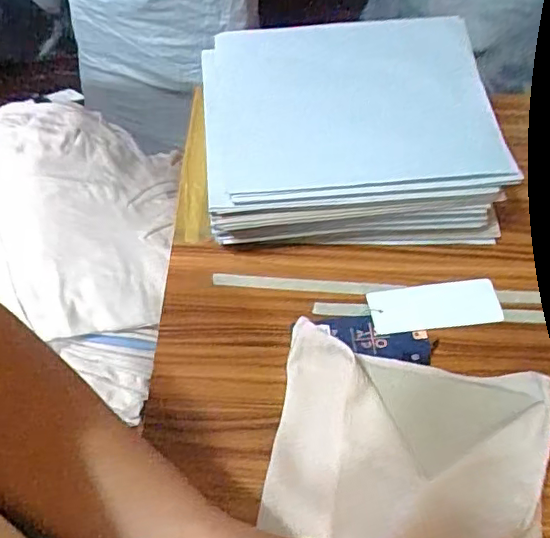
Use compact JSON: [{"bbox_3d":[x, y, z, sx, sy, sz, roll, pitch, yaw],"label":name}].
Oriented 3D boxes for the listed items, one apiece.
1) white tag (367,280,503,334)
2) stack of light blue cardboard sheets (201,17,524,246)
[{"bbox_3d":[0.146,0.034,0.522,0.117,0.004,0.045,-5,58,-4],"label":"white tag"},{"bbox_3d":[0.067,-0.133,0.569,0.261,0.109,0.214,-3,58,-3],"label":"stack of light blue cardboard sheets"}]

